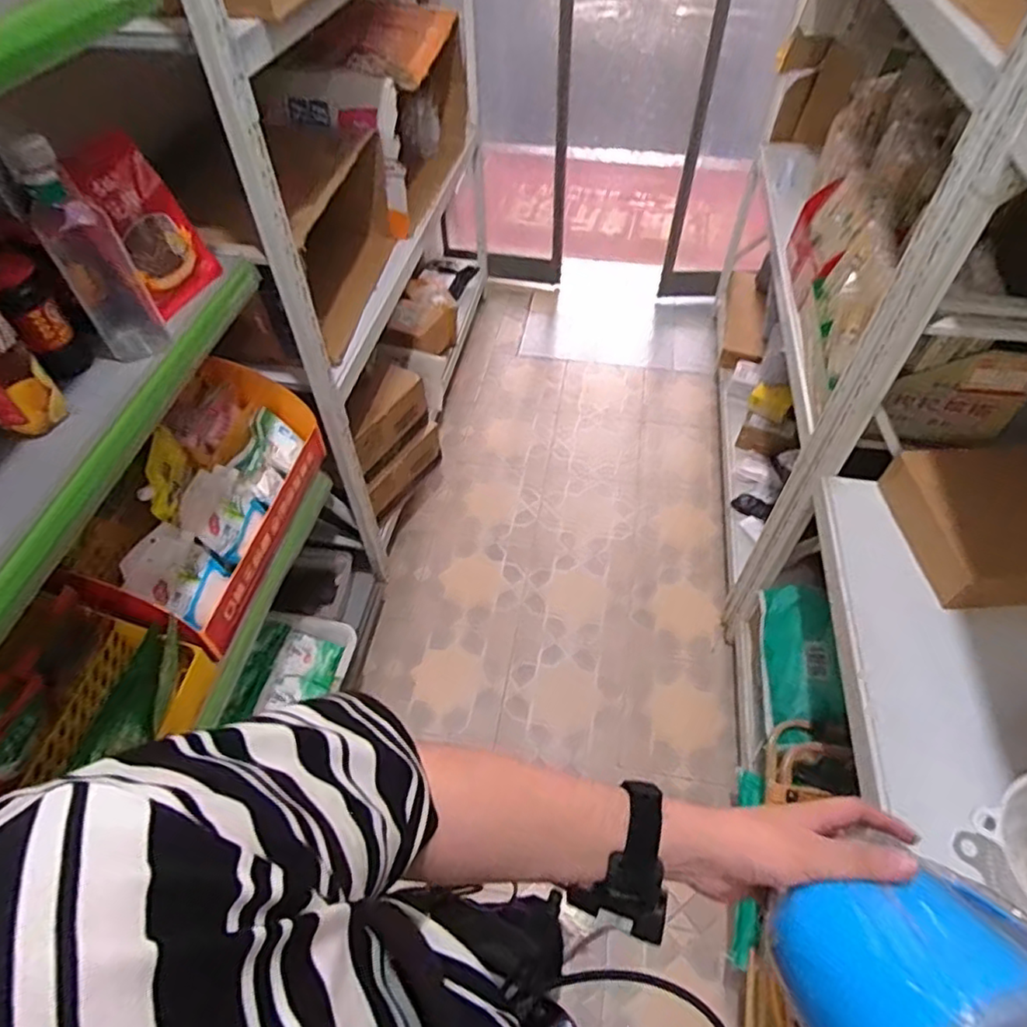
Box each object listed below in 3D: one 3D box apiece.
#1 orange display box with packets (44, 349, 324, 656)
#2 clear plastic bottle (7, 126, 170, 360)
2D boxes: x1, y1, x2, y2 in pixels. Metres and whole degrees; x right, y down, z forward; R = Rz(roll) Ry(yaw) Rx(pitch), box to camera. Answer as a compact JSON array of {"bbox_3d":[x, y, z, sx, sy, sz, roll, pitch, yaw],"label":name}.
[{"bbox_3d":[-0.526,-0.030,1.067,0.189,0.249,0.531,6,51,6],"label":"orange display box with packets"},{"bbox_3d":[-0.504,-0.311,0.744,0.075,0.259,0.082,-29,56,-21],"label":"clear plastic bottle"}]

